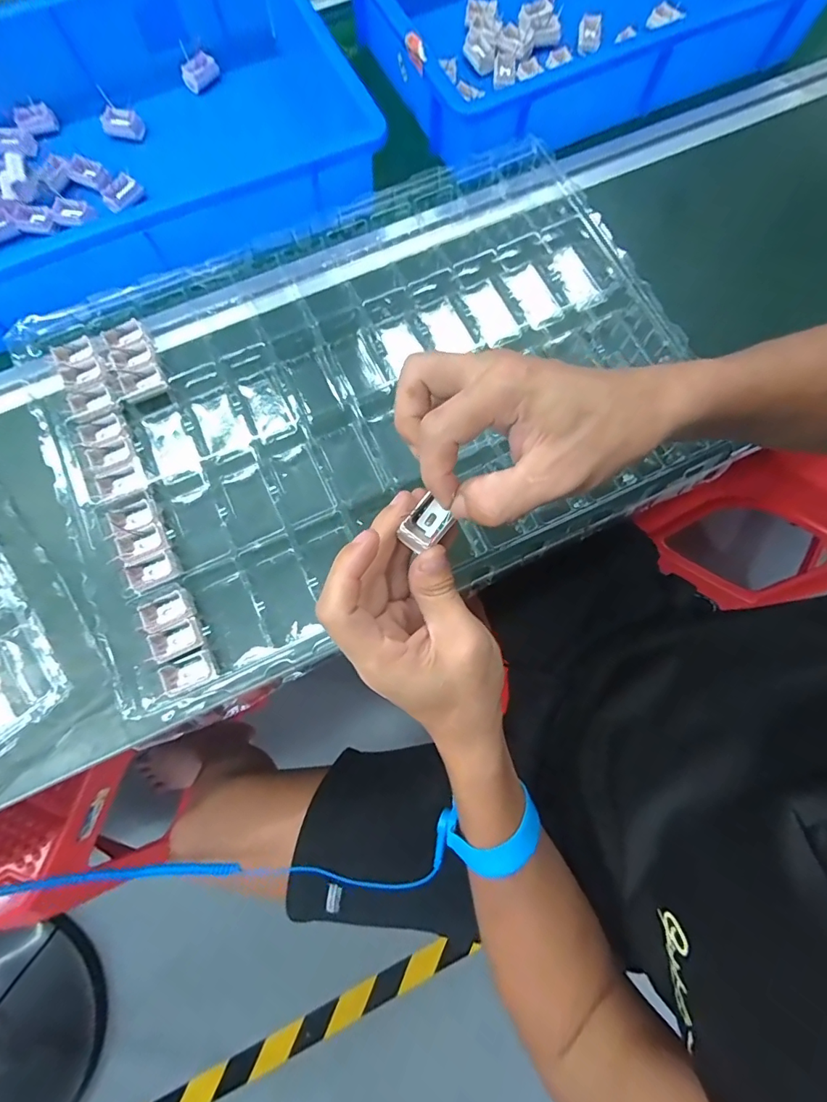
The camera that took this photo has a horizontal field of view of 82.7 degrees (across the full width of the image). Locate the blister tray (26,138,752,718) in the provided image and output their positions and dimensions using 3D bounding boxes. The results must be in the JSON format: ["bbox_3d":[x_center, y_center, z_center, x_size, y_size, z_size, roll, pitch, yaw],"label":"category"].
[{"bbox_3d":[-0.041,-0.124,0.394,0.510,0.049,0.346,-24,77,-7],"label":"blister tray"}]

